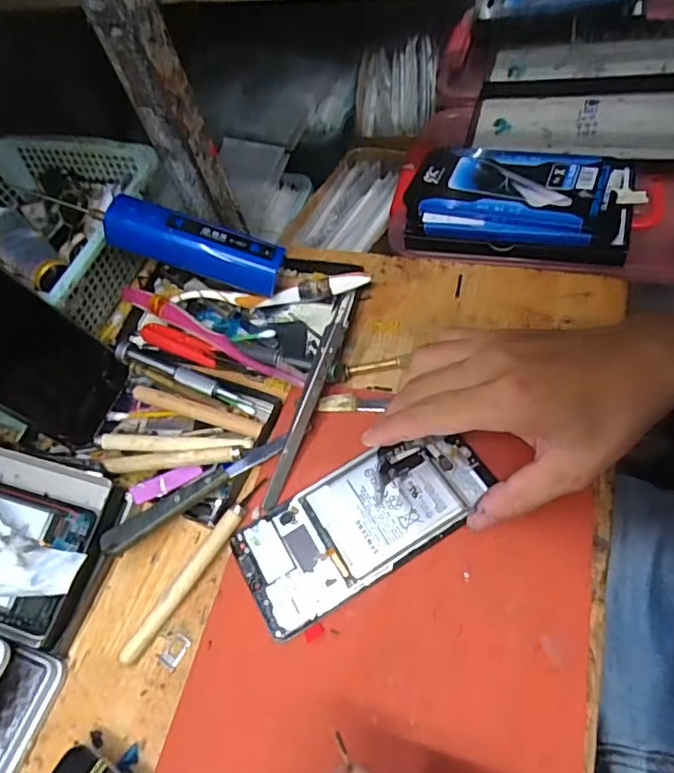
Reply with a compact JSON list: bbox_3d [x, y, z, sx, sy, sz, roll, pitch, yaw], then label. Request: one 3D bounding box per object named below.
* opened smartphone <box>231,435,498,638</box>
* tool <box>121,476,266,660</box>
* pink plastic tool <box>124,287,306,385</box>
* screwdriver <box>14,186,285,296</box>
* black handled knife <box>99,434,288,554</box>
[{"bbox_3d":[0.016,0.077,0.332,0.151,0.012,0.067,-32,58,-6],"label":"opened smartphone"},{"bbox_3d":[-0.084,0.109,0.341,0.010,0.016,0.124,26,67,24],"label":"tool"},{"bbox_3d":[-0.097,-0.038,0.418,0.179,0.016,0.012,26,67,24],"label":"pink plastic tool"},{"bbox_3d":[-0.131,-0.118,0.423,0.183,0.035,0.043,17,60,-3],"label":"screwdriver"},{"bbox_3d":[-0.087,0.065,0.351,0.126,0.006,0.015,-33,58,-10],"label":"black handled knife"}]

